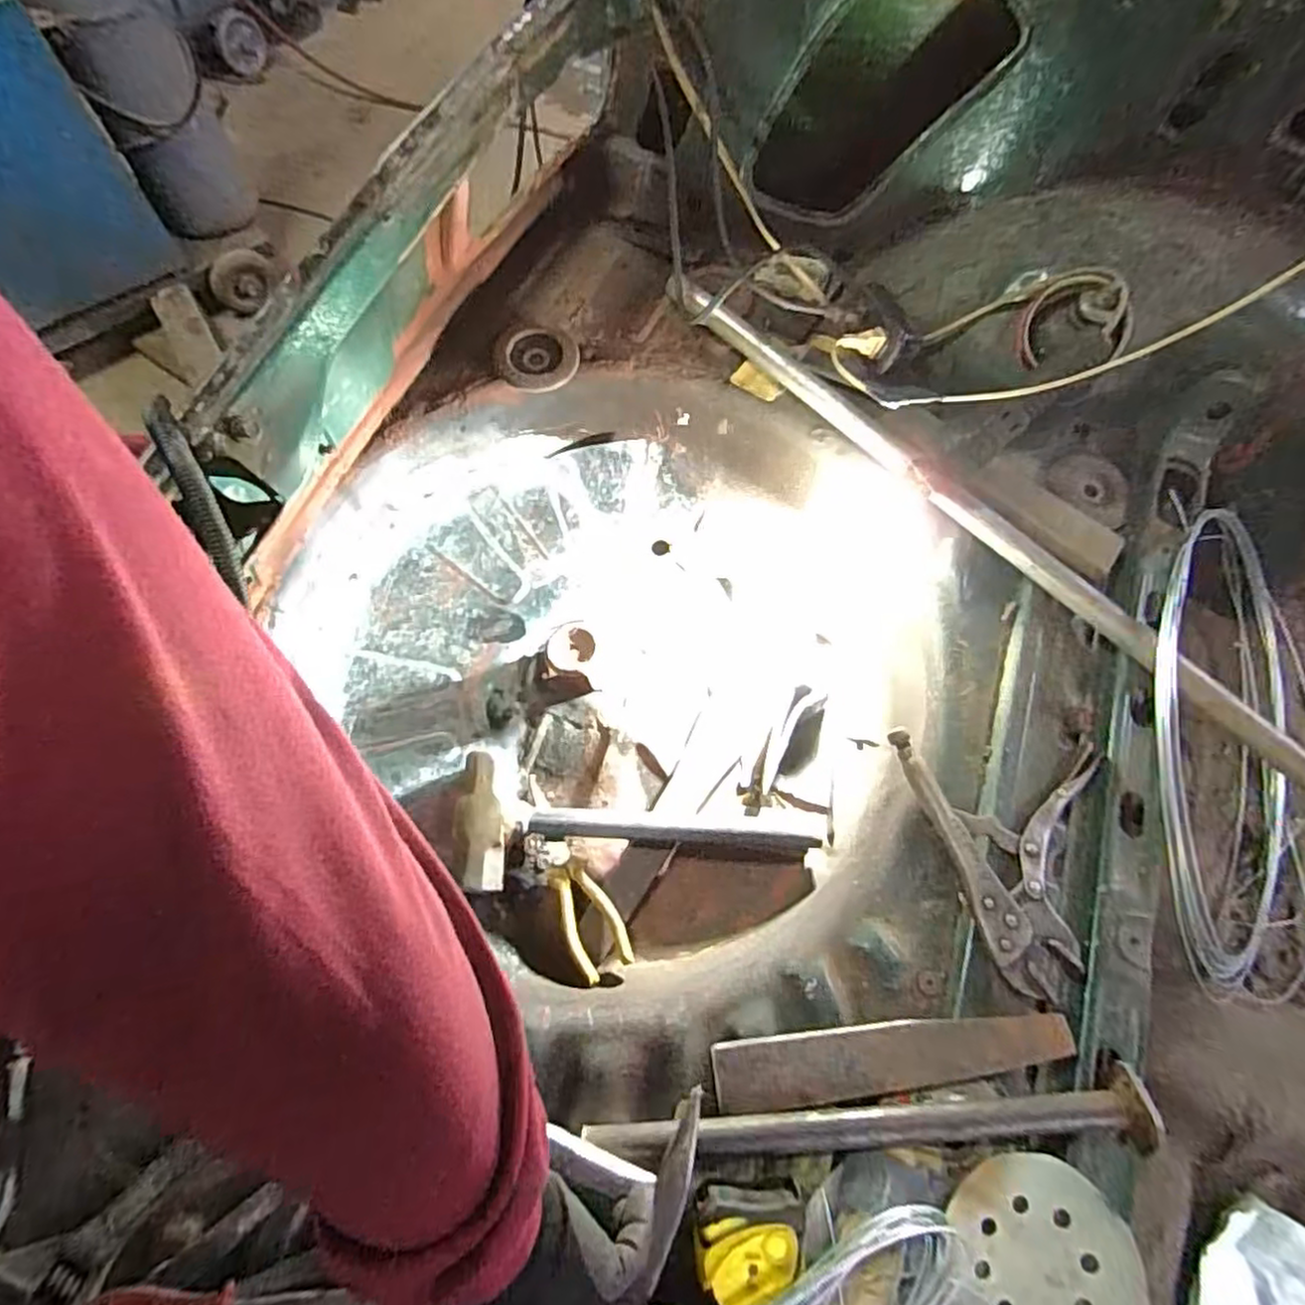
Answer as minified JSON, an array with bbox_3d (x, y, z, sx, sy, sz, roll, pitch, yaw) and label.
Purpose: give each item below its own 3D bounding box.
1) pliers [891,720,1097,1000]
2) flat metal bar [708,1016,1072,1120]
[{"bbox_3d":[0.280,0.161,0.544,0.174,0.028,0.193,6,67,2],"label":"pliers"},{"bbox_3d":[0.168,0.281,0.481,0.249,0.011,0.042,-5,67,-2],"label":"flat metal bar"}]

